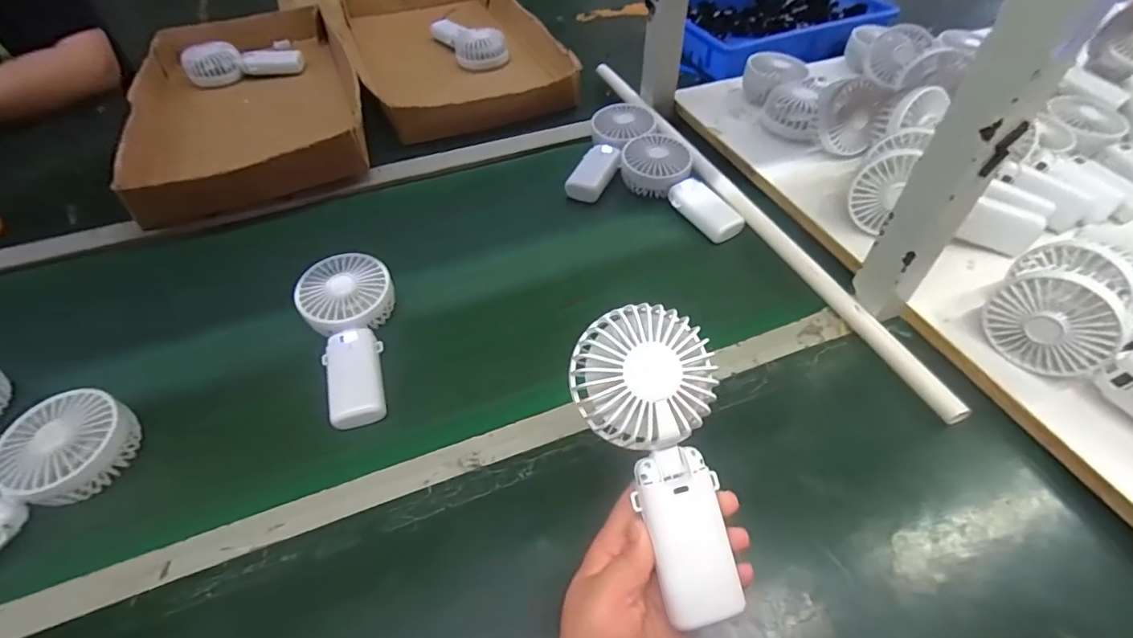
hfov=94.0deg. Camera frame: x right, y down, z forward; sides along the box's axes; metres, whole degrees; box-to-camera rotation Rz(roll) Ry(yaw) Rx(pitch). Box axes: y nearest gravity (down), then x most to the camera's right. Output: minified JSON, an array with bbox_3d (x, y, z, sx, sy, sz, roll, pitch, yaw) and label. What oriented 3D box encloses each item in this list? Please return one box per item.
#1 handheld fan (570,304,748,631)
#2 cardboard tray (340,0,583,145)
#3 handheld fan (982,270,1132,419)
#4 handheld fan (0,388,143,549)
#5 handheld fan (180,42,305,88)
[{"bbox_3d":[0.060,0.081,0.311,0.078,0.030,0.176,-14,83,-11],"label":"handheld fan"},{"bbox_3d":[-0.202,-0.474,0.930,0.323,0.066,0.509,-19,52,-14],"label":"cardboard tray"},{"bbox_3d":[0.437,0.033,0.419,0.040,0.088,0.183,-32,57,-24],"label":"handheld fan"},{"bbox_3d":[-0.436,0.139,0.413,0.086,0.045,0.187,26,55,21],"label":"handheld fan"},{"bbox_3d":[-0.543,-0.422,0.888,0.182,0.058,0.050,-6,50,-5],"label":"handheld fan"}]

